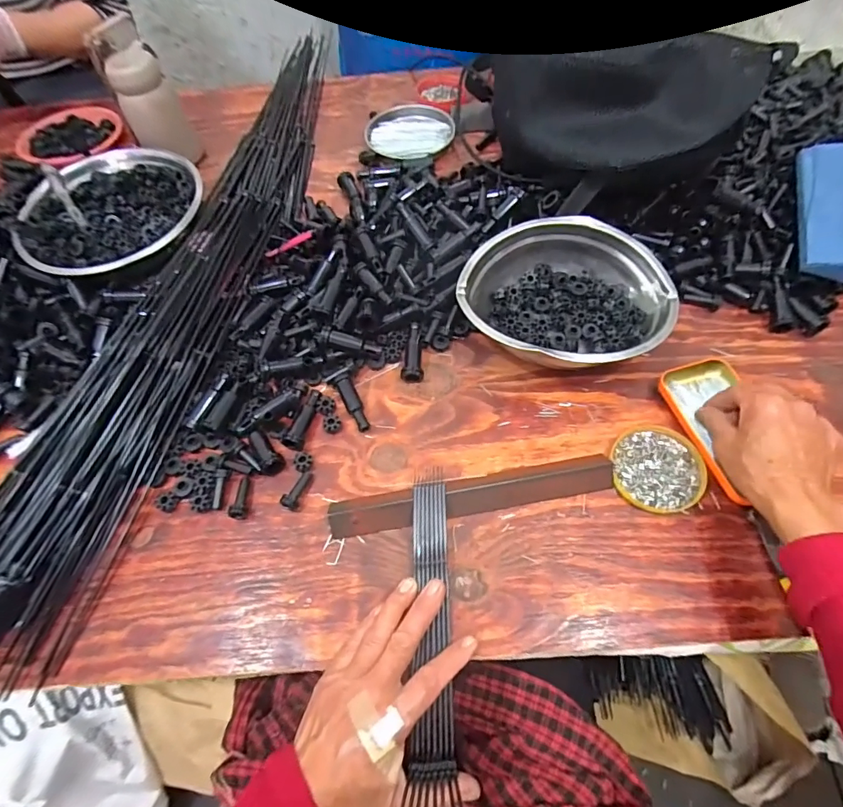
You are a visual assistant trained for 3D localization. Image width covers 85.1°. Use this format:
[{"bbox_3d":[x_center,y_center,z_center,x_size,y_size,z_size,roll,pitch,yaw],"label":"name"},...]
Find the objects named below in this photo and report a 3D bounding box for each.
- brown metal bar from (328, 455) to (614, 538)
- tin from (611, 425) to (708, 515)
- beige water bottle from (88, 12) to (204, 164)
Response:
[{"bbox_3d":[0.047,0.083,0.423,0.261,0.017,0.035,-9,64,-1],"label":"brown metal bar"},{"bbox_3d":[0.222,0.060,0.431,0.080,0.007,0.084,6,65,6],"label":"tin"},{"bbox_3d":[-0.395,-0.436,0.664,0.080,0.148,0.115,-28,64,-12],"label":"beige water bottle"}]

